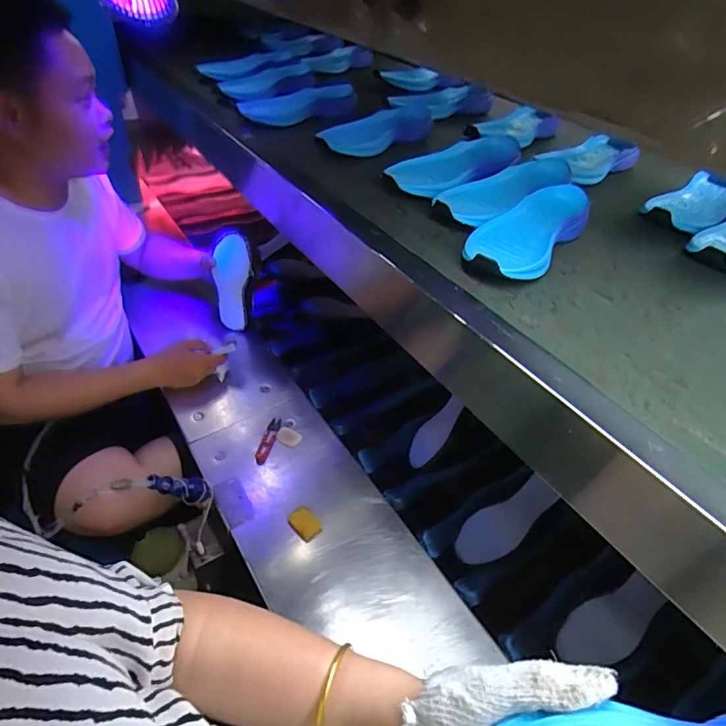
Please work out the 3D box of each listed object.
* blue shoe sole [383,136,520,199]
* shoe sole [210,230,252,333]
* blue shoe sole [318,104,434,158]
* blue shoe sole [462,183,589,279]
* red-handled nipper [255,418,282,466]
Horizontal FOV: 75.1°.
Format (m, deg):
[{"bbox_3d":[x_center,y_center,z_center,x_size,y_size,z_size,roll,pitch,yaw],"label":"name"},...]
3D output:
[{"bbox_3d":[0.140,-0.307,0.729,0.256,0.043,0.114,-28,52,-32],"label":"blue shoe sole"},{"bbox_3d":[-0.272,-0.161,0.996,0.074,0.222,0.021,0,44,-13],"label":"shoe sole"},{"bbox_3d":[0.041,-0.427,0.853,0.258,0.034,0.094,-19,51,-29],"label":"blue shoe sole"},{"bbox_3d":[0.208,-0.170,0.593,0.099,0.042,0.230,30,47,25],"label":"blue shoe sole"},{"bbox_3d":[-0.174,0.142,0.868,0.022,0.009,0.105,10,43,4],"label":"red-handled nipper"}]

